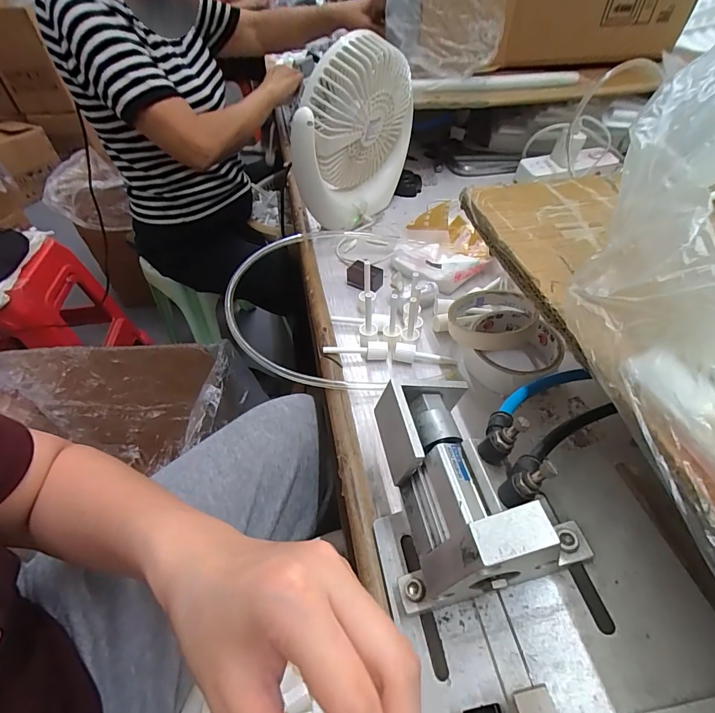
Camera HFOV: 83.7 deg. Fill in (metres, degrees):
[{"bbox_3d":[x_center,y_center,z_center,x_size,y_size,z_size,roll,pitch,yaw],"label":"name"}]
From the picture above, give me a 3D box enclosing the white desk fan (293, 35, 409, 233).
[{"bbox_3d":[-0.002,-0.277,0.521,0.087,0.208,0.182,27,54,25],"label":"white desk fan"}]

